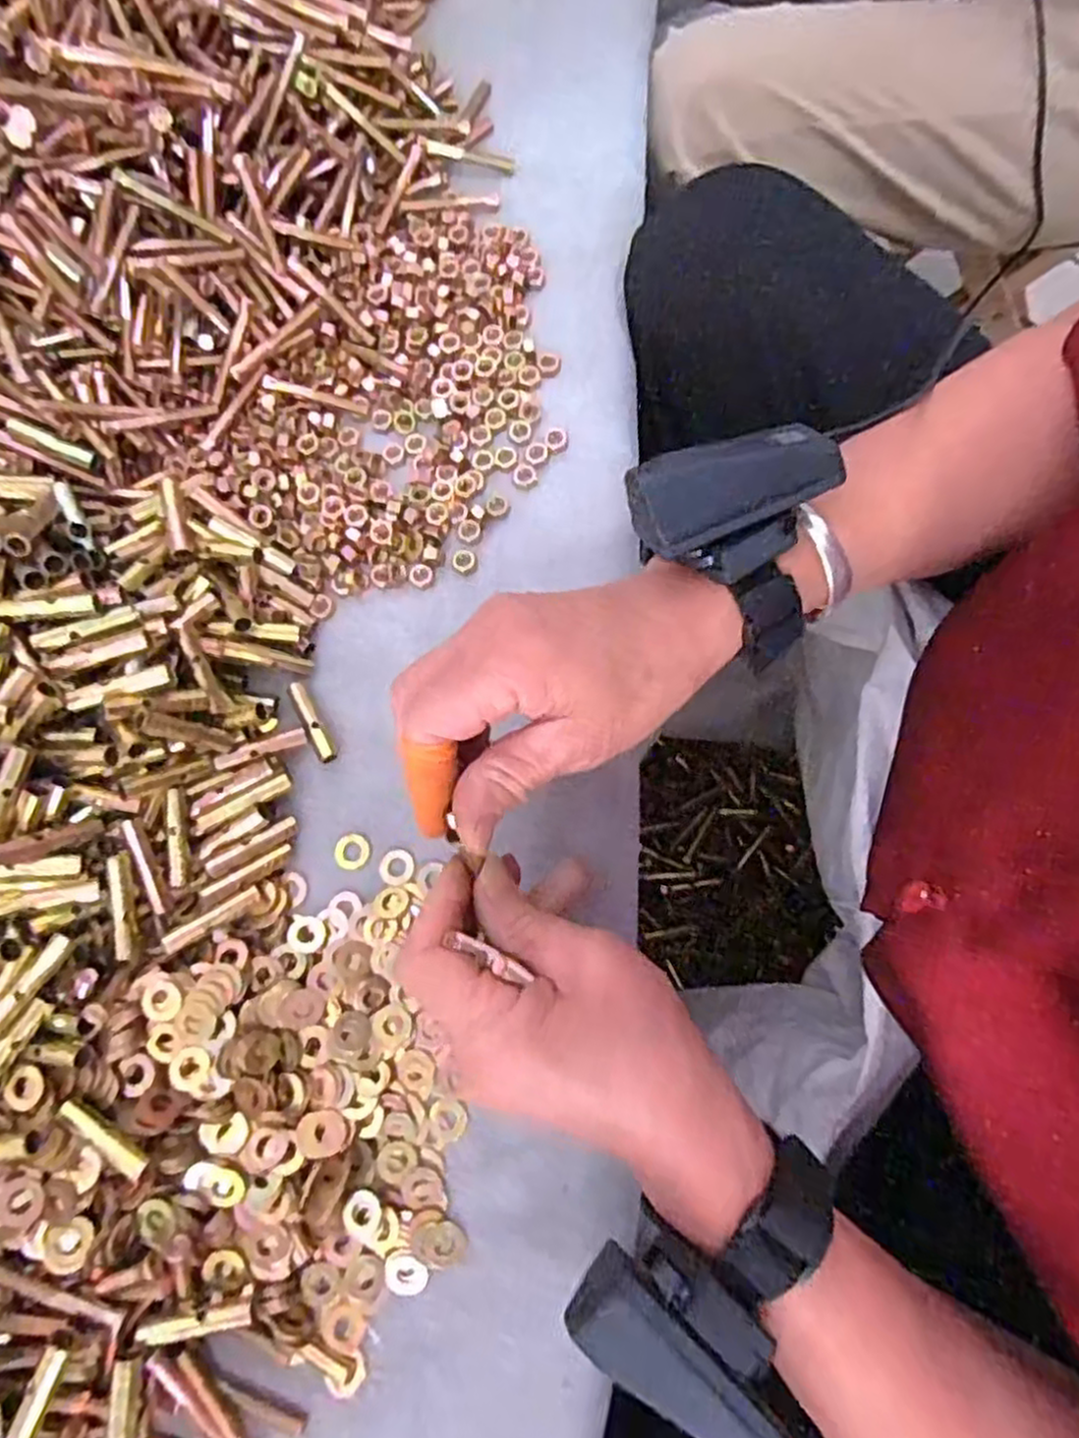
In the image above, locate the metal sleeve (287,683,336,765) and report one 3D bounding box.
[{"bbox_3d":[-0.111,0.001,0.371,0.009,0.005,0.044,-28,78,-5],"label":"metal sleeve"}]

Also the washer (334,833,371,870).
[{"bbox_3d":[-0.088,0.062,0.360,0.016,0.004,0.016,0,77,2],"label":"washer"}]

